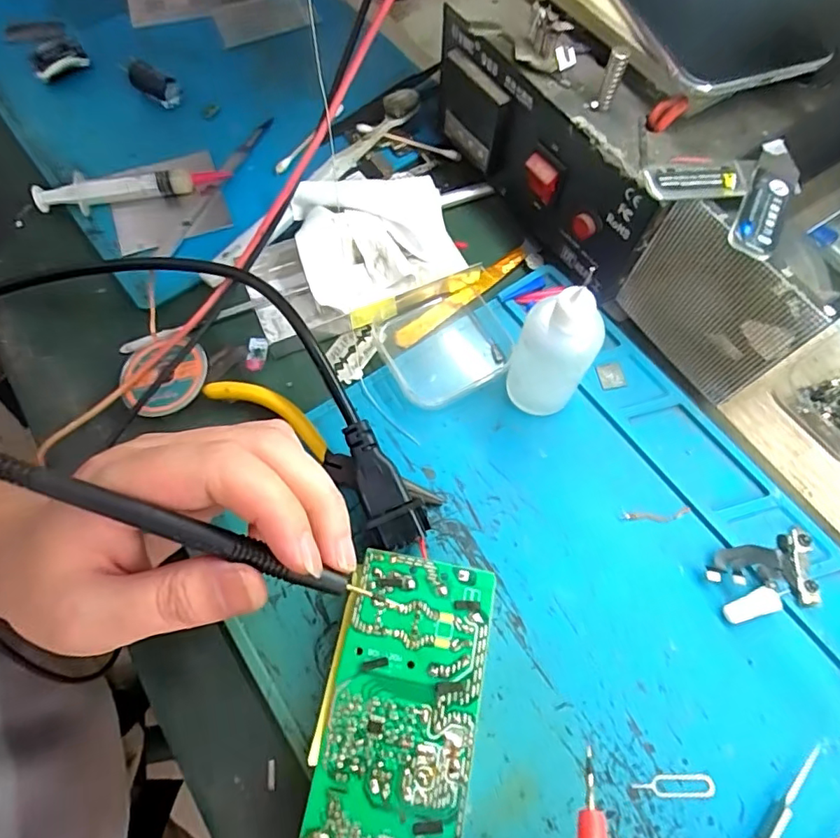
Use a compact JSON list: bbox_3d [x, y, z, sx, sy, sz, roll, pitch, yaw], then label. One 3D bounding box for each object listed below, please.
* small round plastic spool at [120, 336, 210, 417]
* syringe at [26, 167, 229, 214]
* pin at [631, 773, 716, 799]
[{"bbox_3d":[-0.133,-0.021,0.282,0.043,0.015,0.040,0,66,0],"label":"small round plastic spool"},{"bbox_3d":[-0.175,-0.141,0.331,0.110,0.016,0.017,-6,66,-3],"label":"syringe"},{"bbox_3d":[0.103,0.148,0.218,0.033,0.004,0.008,-1,66,-1],"label":"pin"}]

